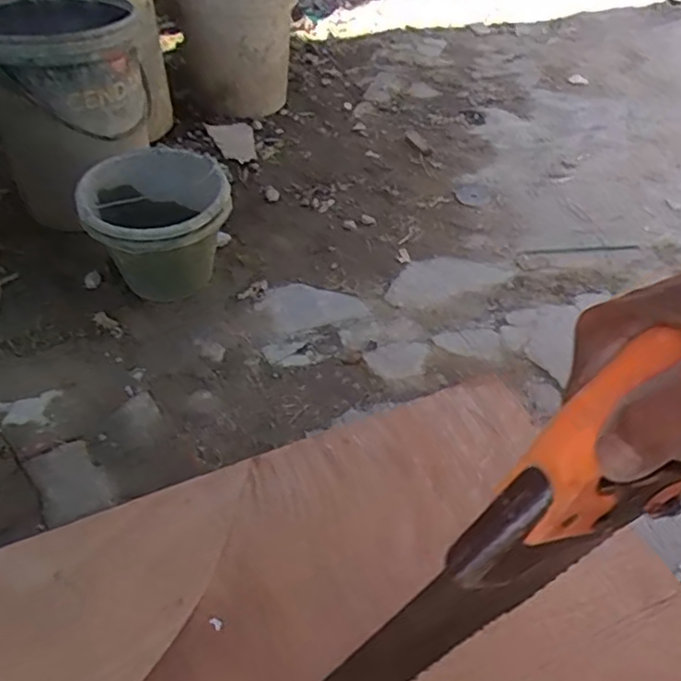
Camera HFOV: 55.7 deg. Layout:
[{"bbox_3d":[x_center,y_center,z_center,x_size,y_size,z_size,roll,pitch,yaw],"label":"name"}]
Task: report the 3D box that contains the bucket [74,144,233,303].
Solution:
[{"bbox_3d":[-0.308,-0.183,1.101,0.223,0.209,0.223,2,43,-2],"label":"bucket"}]

